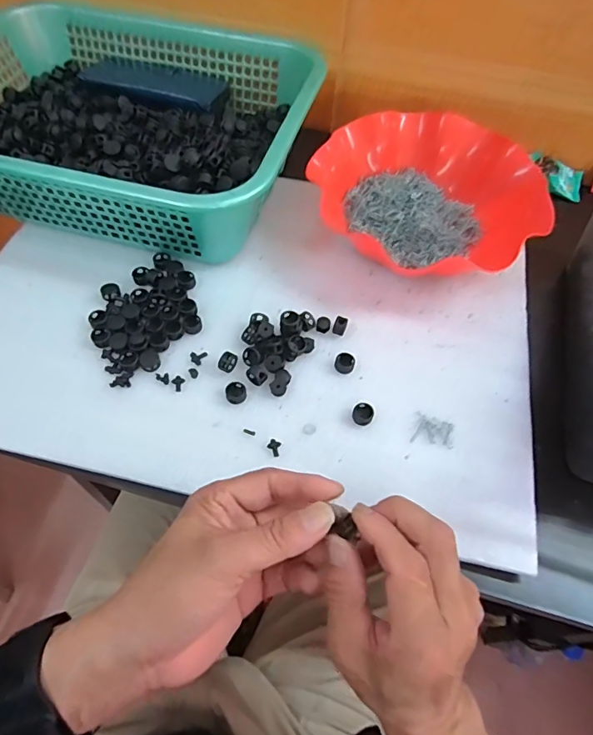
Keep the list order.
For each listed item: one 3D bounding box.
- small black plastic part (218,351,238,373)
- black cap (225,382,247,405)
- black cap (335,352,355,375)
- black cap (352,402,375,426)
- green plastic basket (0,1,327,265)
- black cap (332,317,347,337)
[{"bbox_3d":[-0.059,-0.004,0.414,0.013,0.011,0.017,24,62,11],"label":"small black plastic part"},{"bbox_3d":[-0.051,0.021,0.401,0.017,0.006,0.019,-11,61,-9],"label":"black cap"},{"bbox_3d":[0.043,-0.004,0.422,0.017,0.008,0.019,11,60,4],"label":"black cap"},{"bbox_3d":[0.055,0.039,0.396,0.017,0.009,0.017,1,60,-2],"label":"black cap"},{"bbox_3d":[-0.180,-0.269,0.503,0.375,0.089,0.290,14,60,6],"label":"green plastic basket"},{"bbox_3d":[0.040,-0.038,0.436,0.011,0.013,0.012,17,62,7],"label":"black cap"}]

